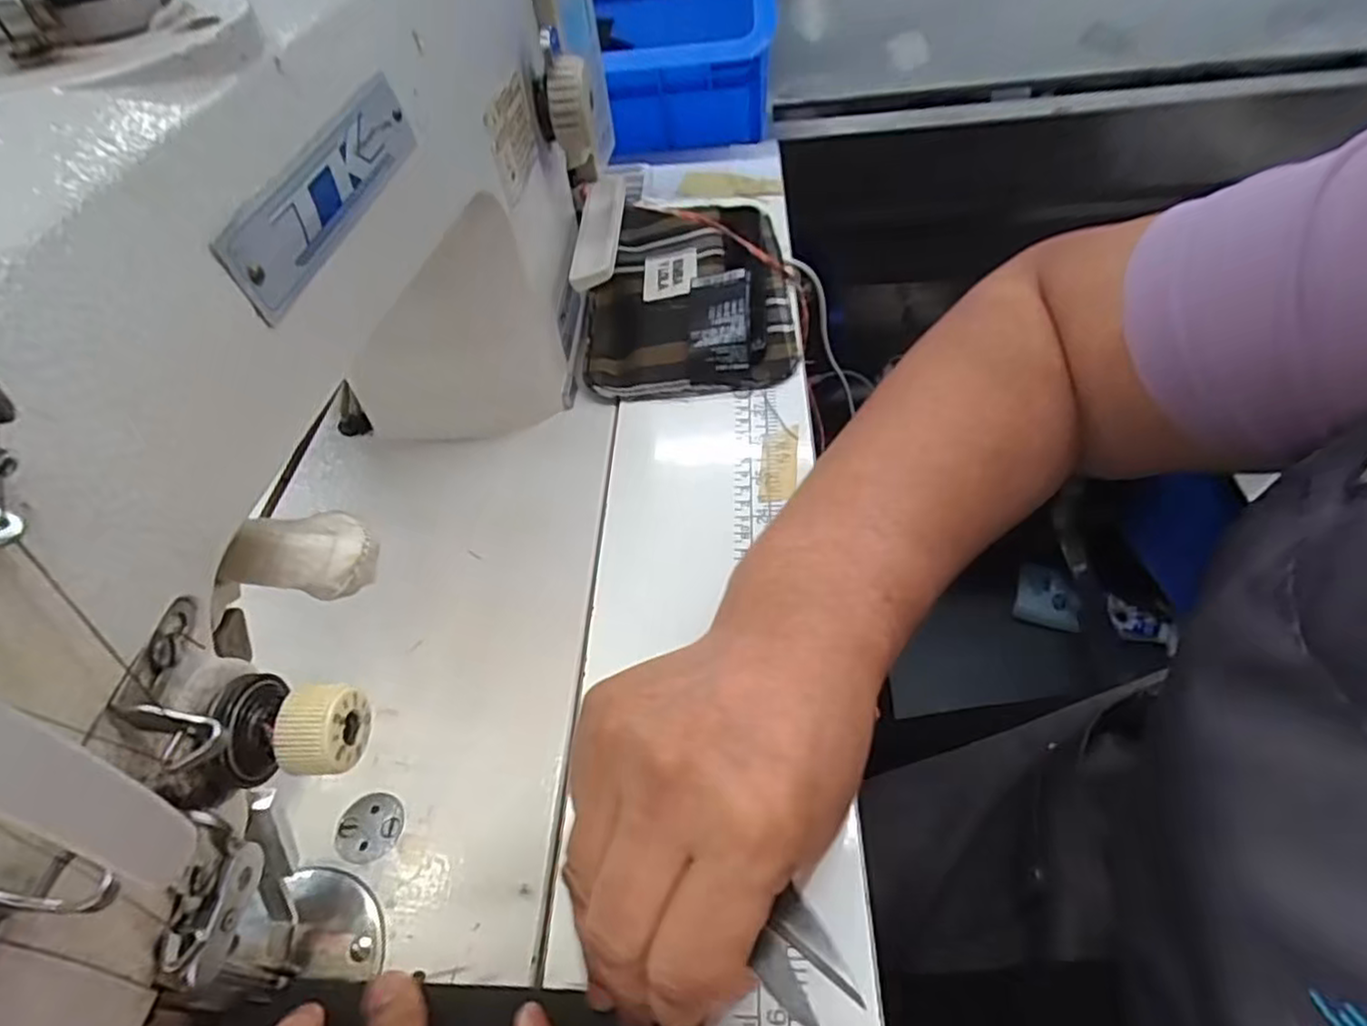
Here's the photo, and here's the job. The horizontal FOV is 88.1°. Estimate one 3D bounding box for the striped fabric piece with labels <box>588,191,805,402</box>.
[{"bbox_3d":[0.003,-0.138,0.446,0.127,0.032,0.164,-4,49,4],"label":"striped fabric piece with labels"}]

